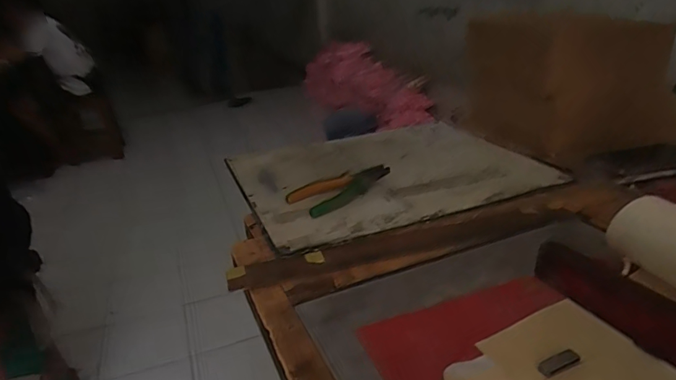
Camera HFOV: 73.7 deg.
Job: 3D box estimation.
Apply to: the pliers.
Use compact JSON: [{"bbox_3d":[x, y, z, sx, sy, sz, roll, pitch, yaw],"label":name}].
[{"bbox_3d":[0.017,-0.003,0.685,0.173,0.021,0.068,-16,29,-26],"label":"pliers"}]

